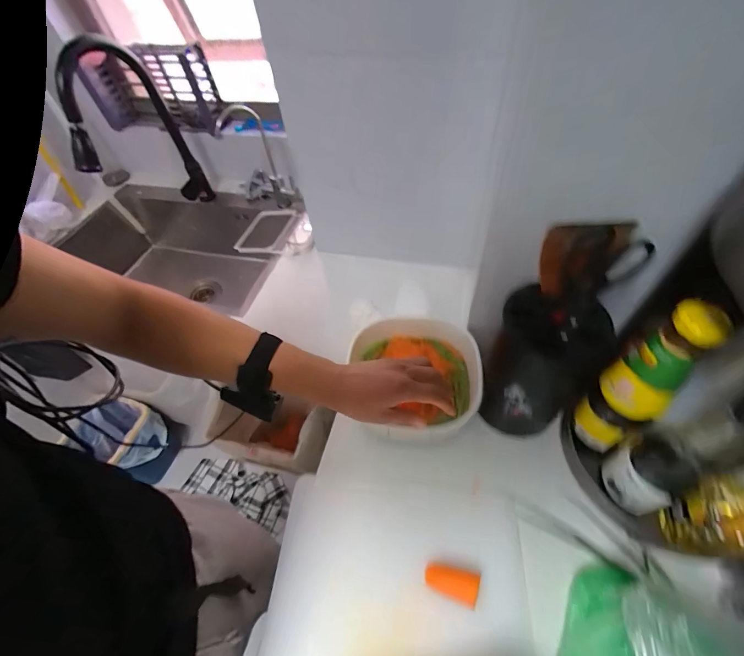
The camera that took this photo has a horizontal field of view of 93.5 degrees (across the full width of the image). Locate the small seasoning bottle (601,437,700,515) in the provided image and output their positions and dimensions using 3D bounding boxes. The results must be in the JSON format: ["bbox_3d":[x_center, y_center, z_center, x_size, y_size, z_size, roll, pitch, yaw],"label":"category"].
[{"bbox_3d":[0.321,0.170,0.403,0.063,0.090,0.061,-3,53,4],"label":"small seasoning bottle"}]

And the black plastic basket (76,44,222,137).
[{"bbox_3d":[-0.613,-0.676,0.988,0.409,0.191,0.127,14,56,16],"label":"black plastic basket"}]

